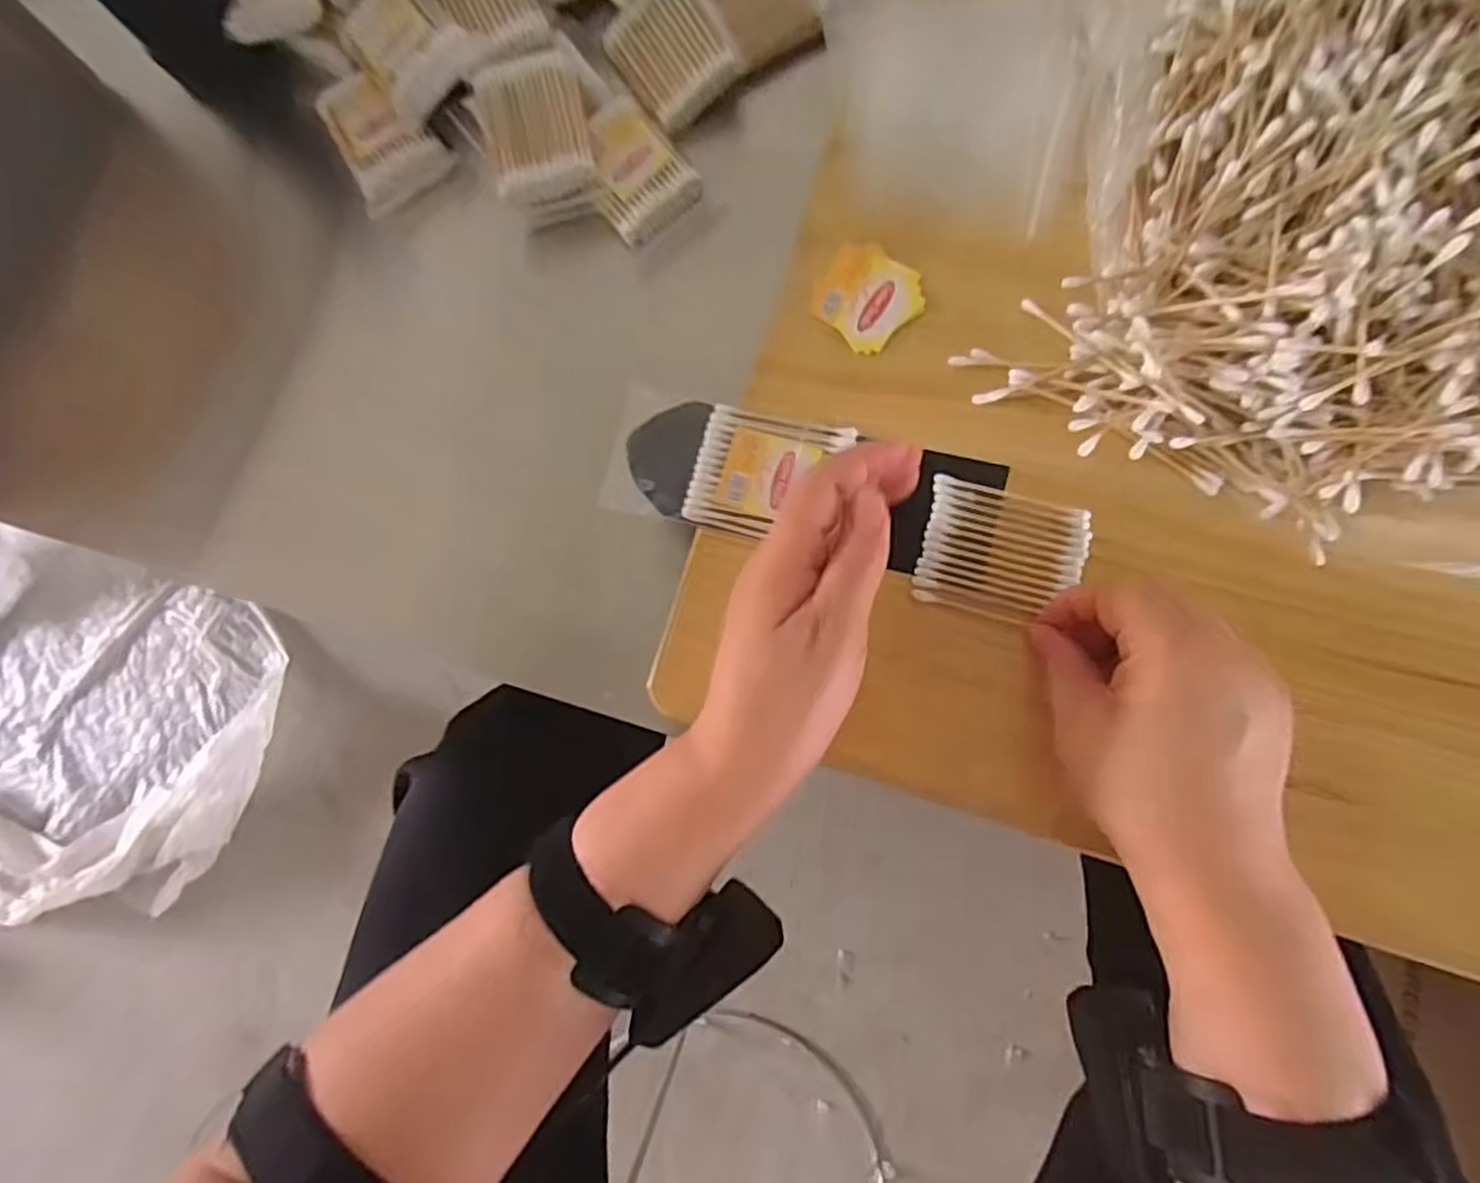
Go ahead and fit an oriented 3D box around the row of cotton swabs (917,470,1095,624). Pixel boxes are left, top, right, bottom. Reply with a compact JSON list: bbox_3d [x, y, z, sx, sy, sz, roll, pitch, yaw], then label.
[{"bbox_3d":[0.122,-0.018,0.356,0.072,0.005,0.059,13,85,7],"label":"row of cotton swabs"}]

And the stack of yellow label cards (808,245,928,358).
[{"bbox_3d":[0.063,-0.147,0.381,0.048,0.009,0.048,40,88,9],"label":"stack of yellow label cards"}]

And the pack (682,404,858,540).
[{"bbox_3d":[0.013,-0.057,0.368,0.068,0.010,0.060,14,85,8],"label":"pack"}]

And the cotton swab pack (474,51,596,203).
[{"bbox_3d":[-0.119,-0.272,0.445,0.057,0.019,0.082,-15,82,4],"label":"cotton swab pack"}]

